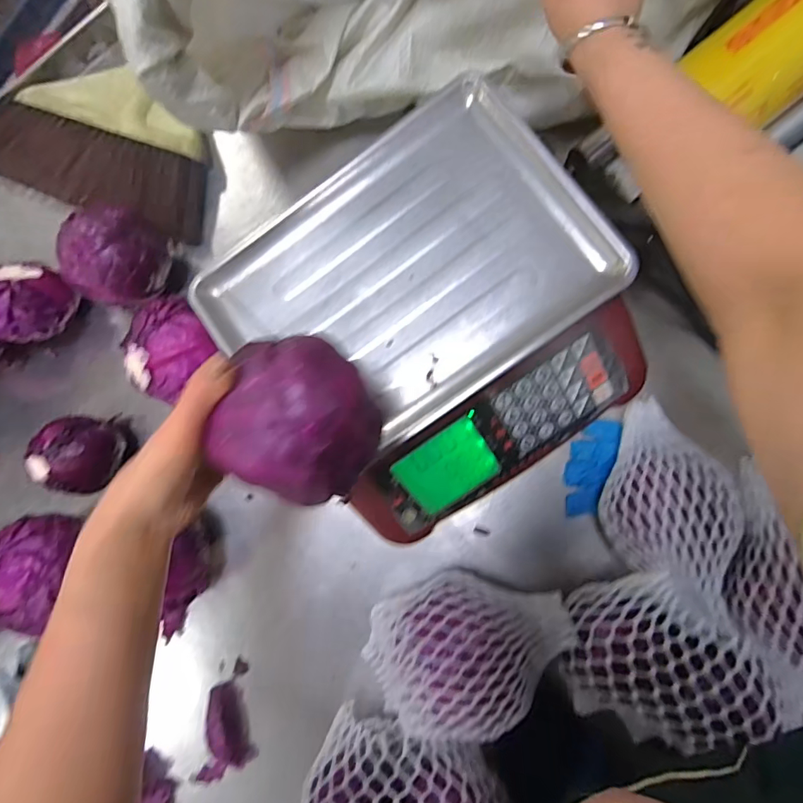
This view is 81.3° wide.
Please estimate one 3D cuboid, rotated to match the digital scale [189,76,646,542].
[{"bbox_3d":[0.029,-0.069,0.453,0.335,0.103,0.327,-35,82,2],"label":"digital scale"}]

